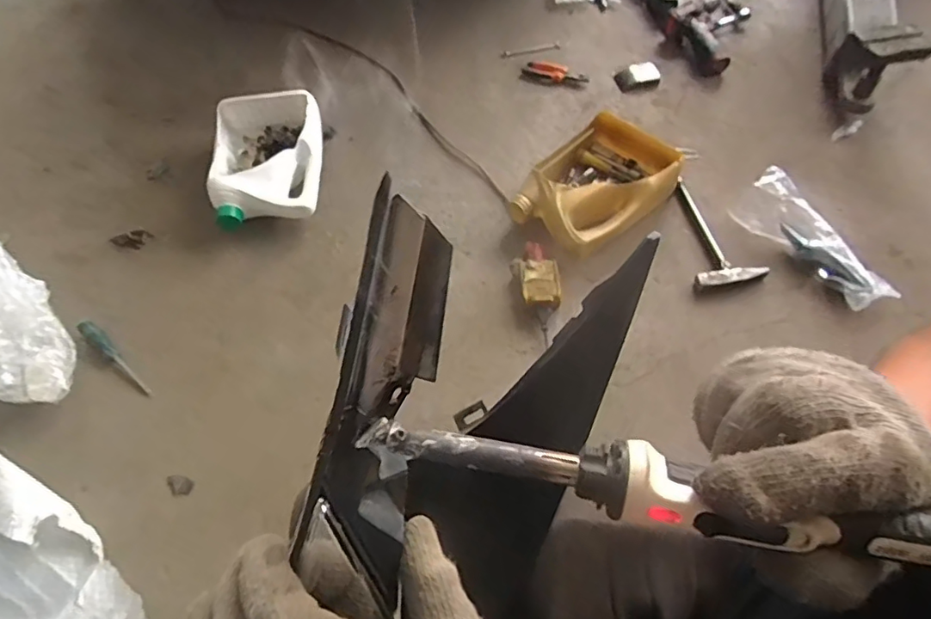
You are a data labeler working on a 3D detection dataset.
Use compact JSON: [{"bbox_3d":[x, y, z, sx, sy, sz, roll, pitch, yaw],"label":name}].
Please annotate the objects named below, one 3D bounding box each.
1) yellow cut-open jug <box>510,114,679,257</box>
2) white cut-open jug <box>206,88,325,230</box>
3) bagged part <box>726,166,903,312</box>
[{"bbox_3d":[0.244,-0.237,1.031,0.294,0.103,0.227,-41,65,-19],"label":"yellow cut-open jug"},{"bbox_3d":[-0.398,-0.306,1.111,0.227,0.095,0.300,-12,59,-4],"label":"white cut-open jug"},{"bbox_3d":[0.613,-0.121,0.962,0.076,0.085,0.289,-34,63,-16],"label":"bagged part"}]

